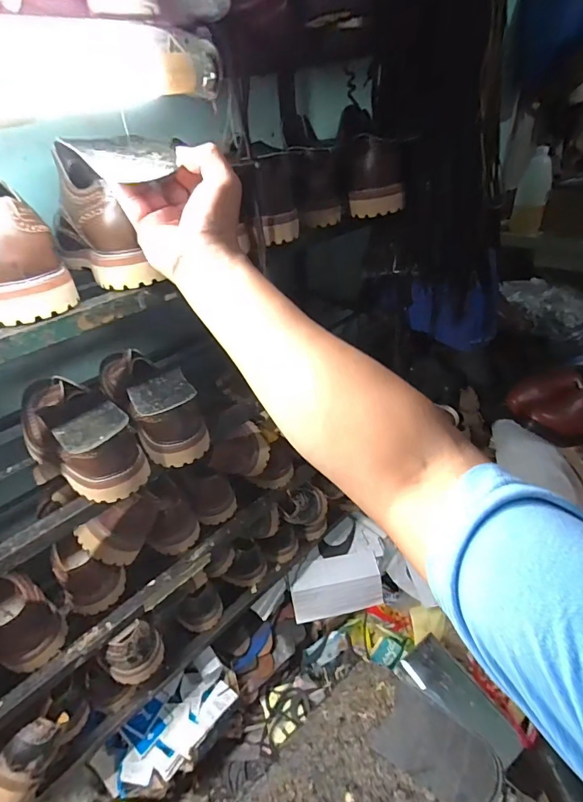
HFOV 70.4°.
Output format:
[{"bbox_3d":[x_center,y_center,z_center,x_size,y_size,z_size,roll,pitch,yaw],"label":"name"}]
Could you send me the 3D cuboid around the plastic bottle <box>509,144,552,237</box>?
[{"bbox_3d":[0.722,-0.615,1.242,0.083,0.229,0.077,9,37,21],"label":"plastic bottle"}]

